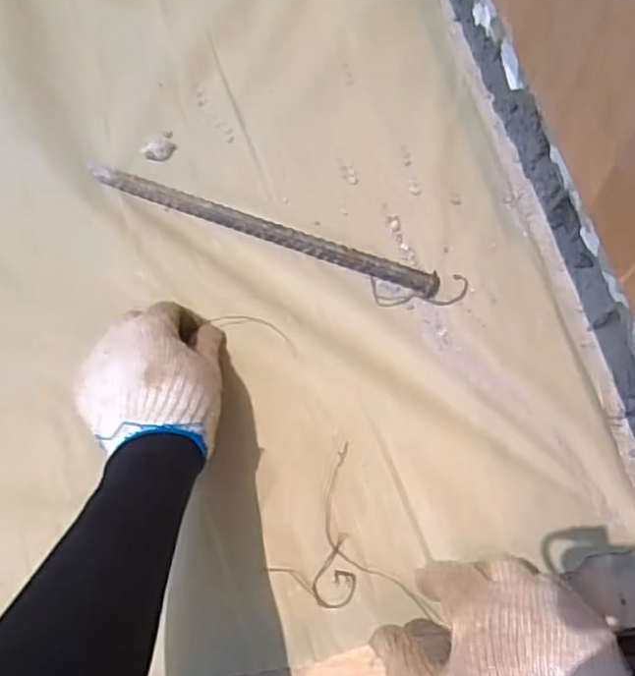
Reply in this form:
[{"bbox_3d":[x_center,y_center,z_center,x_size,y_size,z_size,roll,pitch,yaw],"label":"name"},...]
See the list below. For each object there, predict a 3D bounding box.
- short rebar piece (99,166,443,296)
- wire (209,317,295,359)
[{"bbox_3d":[-0.051,-0.099,0.598,0.324,0.016,0.019,20,68,8],"label":"short rebar piece"},{"bbox_3d":[-0.050,-0.007,0.575,0.079,0.004,0.020,22,68,12],"label":"wire"}]

